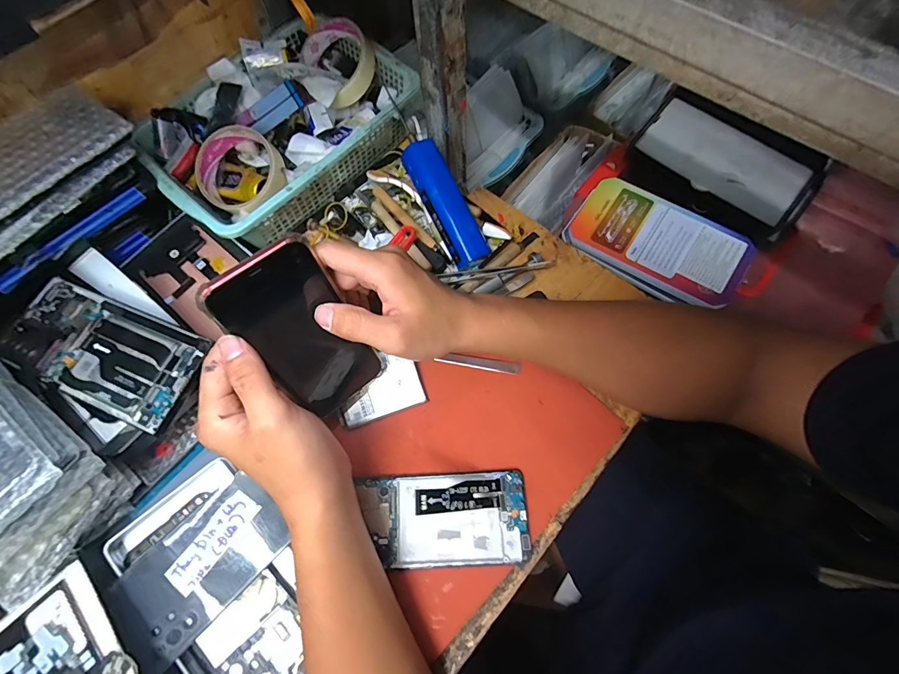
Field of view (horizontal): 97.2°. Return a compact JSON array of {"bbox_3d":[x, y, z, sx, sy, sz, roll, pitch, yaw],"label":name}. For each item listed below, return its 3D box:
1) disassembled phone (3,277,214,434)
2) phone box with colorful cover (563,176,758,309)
[{"bbox_3d":[-0.270,0.010,0.309,0.155,0.009,0.075,21,72,10],"label":"disassembled phone"},{"bbox_3d":[0.230,-0.107,0.439,0.181,0.028,0.107,35,75,14],"label":"phone box with colorful cover"}]

